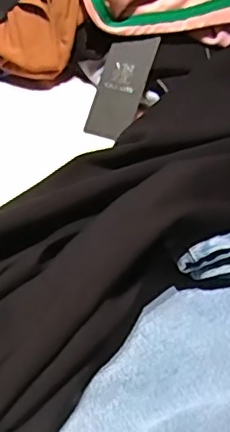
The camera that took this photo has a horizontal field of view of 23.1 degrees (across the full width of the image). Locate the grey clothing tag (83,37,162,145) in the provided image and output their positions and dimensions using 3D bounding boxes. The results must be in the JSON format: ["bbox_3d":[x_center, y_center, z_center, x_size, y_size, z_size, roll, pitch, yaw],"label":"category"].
[{"bbox_3d":[0.006,-0.124,0.540,0.044,0.015,0.105,21,86,16],"label":"grey clothing tag"}]

